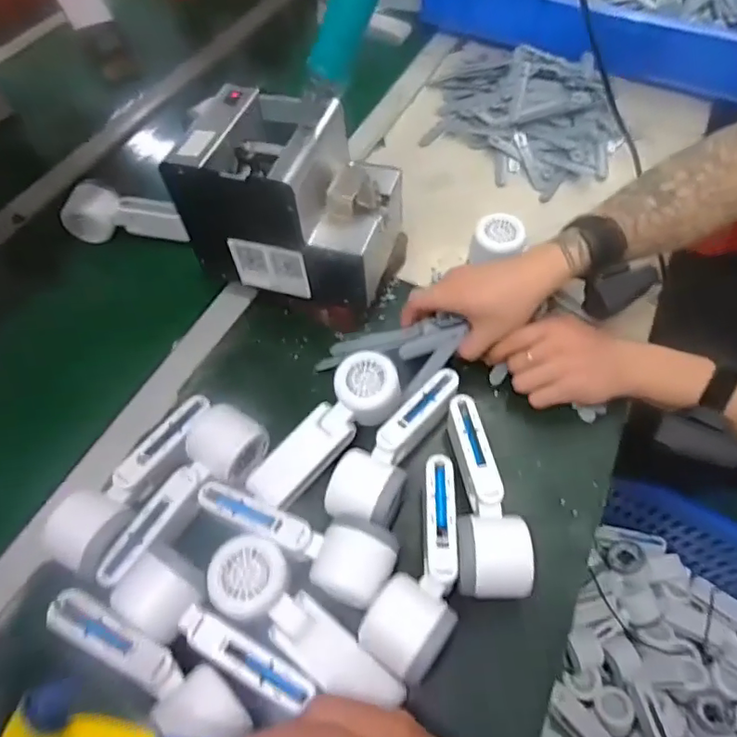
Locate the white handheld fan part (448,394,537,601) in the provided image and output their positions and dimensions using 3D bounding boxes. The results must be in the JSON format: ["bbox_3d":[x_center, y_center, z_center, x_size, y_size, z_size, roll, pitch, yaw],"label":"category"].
[{"bbox_3d":[0.094,0.101,0.443,0.053,0.045,0.166,-2,57,0],"label":"white handheld fan part"}]

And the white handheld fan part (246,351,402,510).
[{"bbox_3d":[-0.037,0.055,0.482,0.160,0.036,0.055,-45,66,-9],"label":"white handheld fan part"}]

